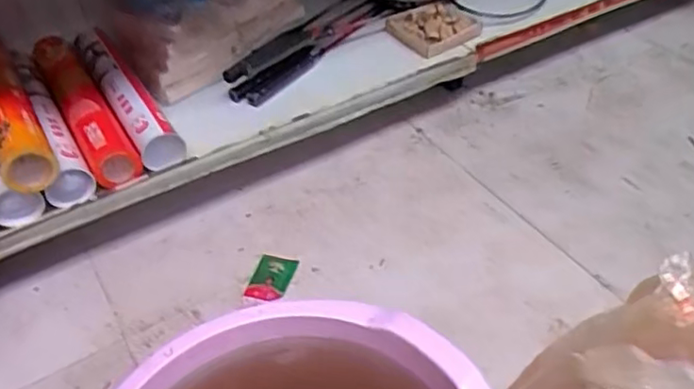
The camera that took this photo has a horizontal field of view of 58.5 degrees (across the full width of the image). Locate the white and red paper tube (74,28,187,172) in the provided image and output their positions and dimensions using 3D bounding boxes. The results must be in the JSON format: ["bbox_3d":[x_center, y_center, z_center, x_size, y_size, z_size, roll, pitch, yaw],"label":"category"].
[{"bbox_3d":[-0.336,-0.152,0.935,0.061,0.052,0.296,-27,59,-23],"label":"white and red paper tube"}]

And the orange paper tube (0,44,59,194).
[{"bbox_3d":[-0.470,-0.123,0.851,0.068,0.076,0.314,-24,46,-20],"label":"orange paper tube"}]

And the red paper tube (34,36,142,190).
[{"bbox_3d":[-0.404,-0.135,0.939,0.065,0.066,0.347,-26,47,-22],"label":"red paper tube"}]

